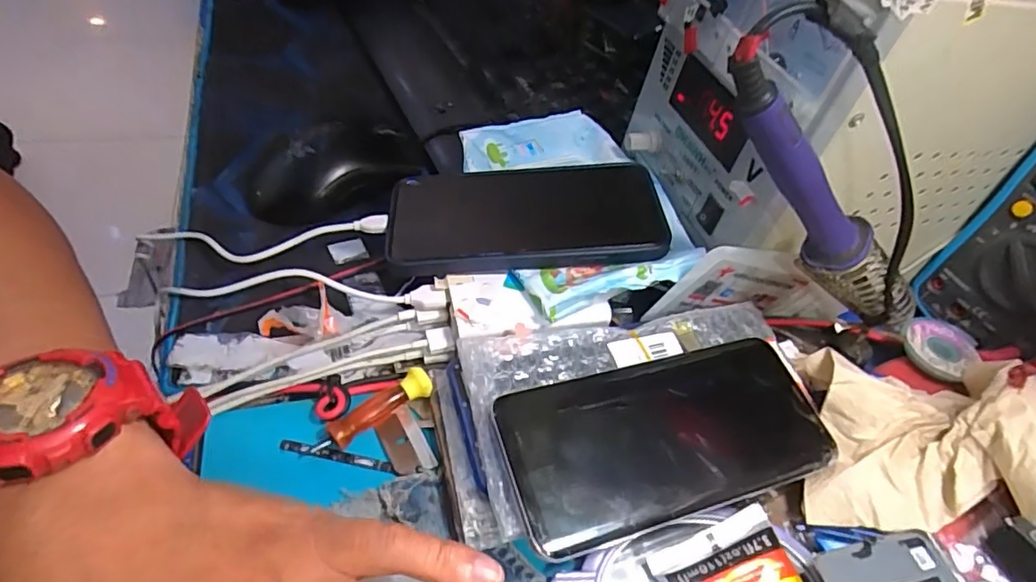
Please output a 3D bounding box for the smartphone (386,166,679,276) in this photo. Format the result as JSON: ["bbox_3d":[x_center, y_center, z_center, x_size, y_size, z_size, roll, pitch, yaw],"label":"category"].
[{"bbox_3d":[0.004,-0.046,0.344,0.159,0.014,0.081,-4,47,2],"label":"smartphone"}]

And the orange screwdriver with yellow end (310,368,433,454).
[{"bbox_3d":[-0.072,0.060,0.286,0.061,0.016,0.014,-25,56,-25],"label":"orange screwdriver with yellow end"}]

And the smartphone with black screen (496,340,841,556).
[{"bbox_3d":[0.071,0.062,0.262,0.157,0.009,0.071,-10,51,-19],"label":"smartphone with black screen"}]

